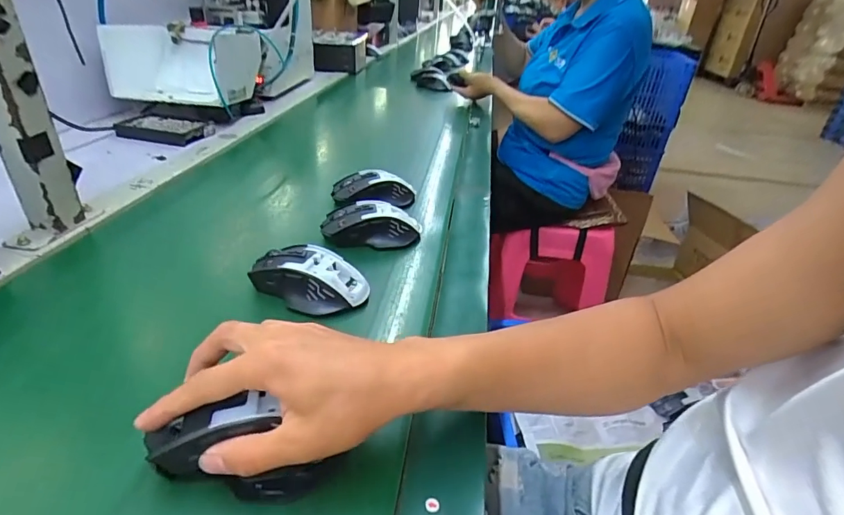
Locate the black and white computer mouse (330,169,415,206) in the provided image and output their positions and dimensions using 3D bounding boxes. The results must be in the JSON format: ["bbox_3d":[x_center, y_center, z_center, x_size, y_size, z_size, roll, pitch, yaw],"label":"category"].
[{"bbox_3d":[-0.063,-0.092,0.623,0.114,0.040,0.062,-1,32,-10],"label":"black and white computer mouse"}]

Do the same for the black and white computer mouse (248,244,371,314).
[{"bbox_3d":[-0.108,0.019,0.440,0.113,0.039,0.067,13,32,13],"label":"black and white computer mouse"}]

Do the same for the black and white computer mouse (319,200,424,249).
[{"bbox_3d":[-0.058,-0.040,0.542,0.116,0.039,0.060,-2,32,-11],"label":"black and white computer mouse"}]

